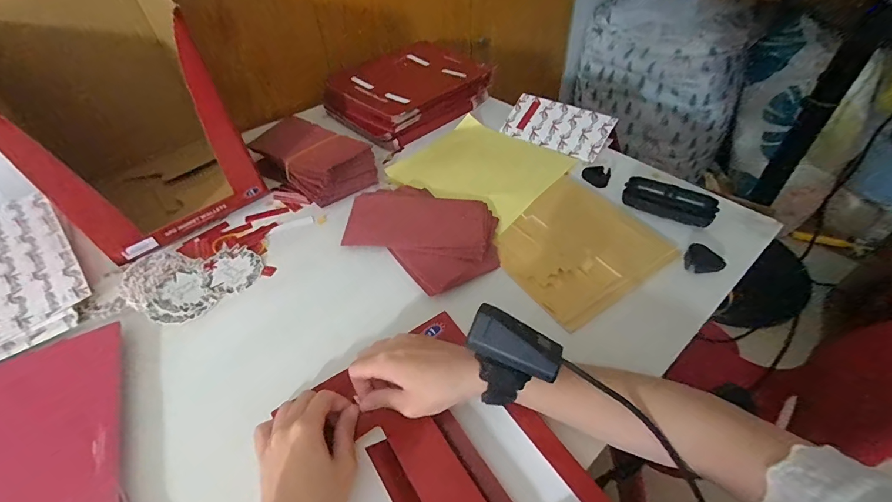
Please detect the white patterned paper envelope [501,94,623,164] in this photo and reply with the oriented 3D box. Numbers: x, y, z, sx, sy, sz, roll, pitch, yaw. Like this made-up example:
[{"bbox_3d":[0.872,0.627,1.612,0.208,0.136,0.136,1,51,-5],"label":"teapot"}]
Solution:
[{"bbox_3d":[0.184,-0.212,0.672,0.176,0.009,0.085,31,85,27],"label":"white patterned paper envelope"}]

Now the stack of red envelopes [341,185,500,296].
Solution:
[{"bbox_3d":[-0.029,-0.033,0.511,0.207,0.022,0.148,29,54,22],"label":"stack of red envelopes"}]

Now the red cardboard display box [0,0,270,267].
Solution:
[{"bbox_3d":[-0.411,-0.171,0.502,0.201,0.220,0.256,-35,53,-28],"label":"red cardboard display box"}]

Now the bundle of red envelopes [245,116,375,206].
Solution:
[{"bbox_3d":[-0.200,-0.145,0.604,0.192,0.049,0.105,29,53,28],"label":"bundle of red envelopes"}]

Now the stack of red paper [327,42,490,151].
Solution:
[{"bbox_3d":[-0.066,-0.294,0.735,0.192,0.068,0.248,34,55,31],"label":"stack of red paper"}]

